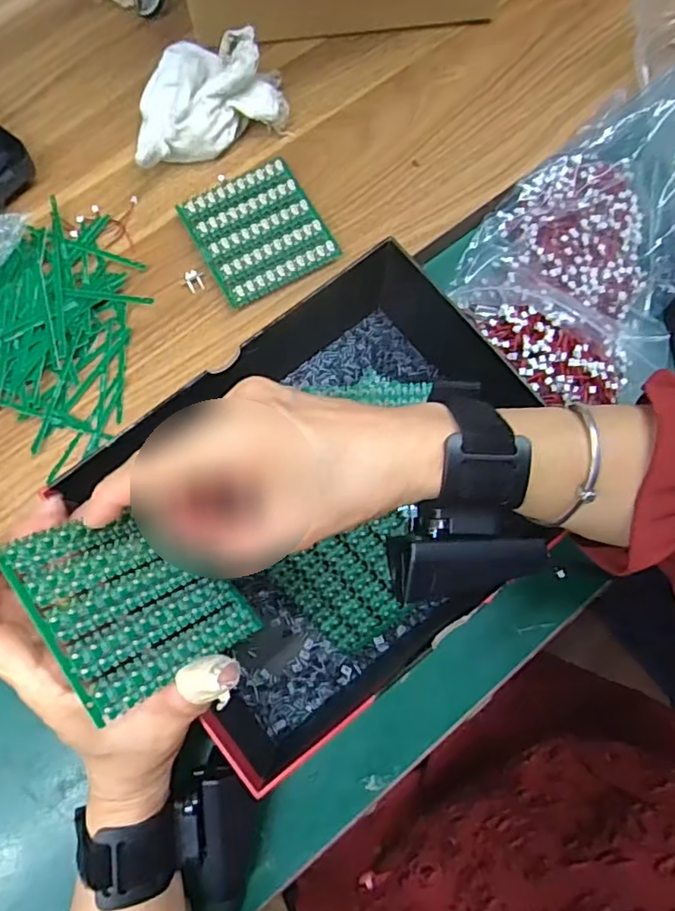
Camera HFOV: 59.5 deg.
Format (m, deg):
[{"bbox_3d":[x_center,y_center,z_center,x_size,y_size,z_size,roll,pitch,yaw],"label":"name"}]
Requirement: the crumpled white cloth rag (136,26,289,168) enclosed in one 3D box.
[{"bbox_3d":[-0.094,-0.246,0.402,0.115,0.059,0.072,-30,78,-7],"label":"crumpled white cloth rag"}]

